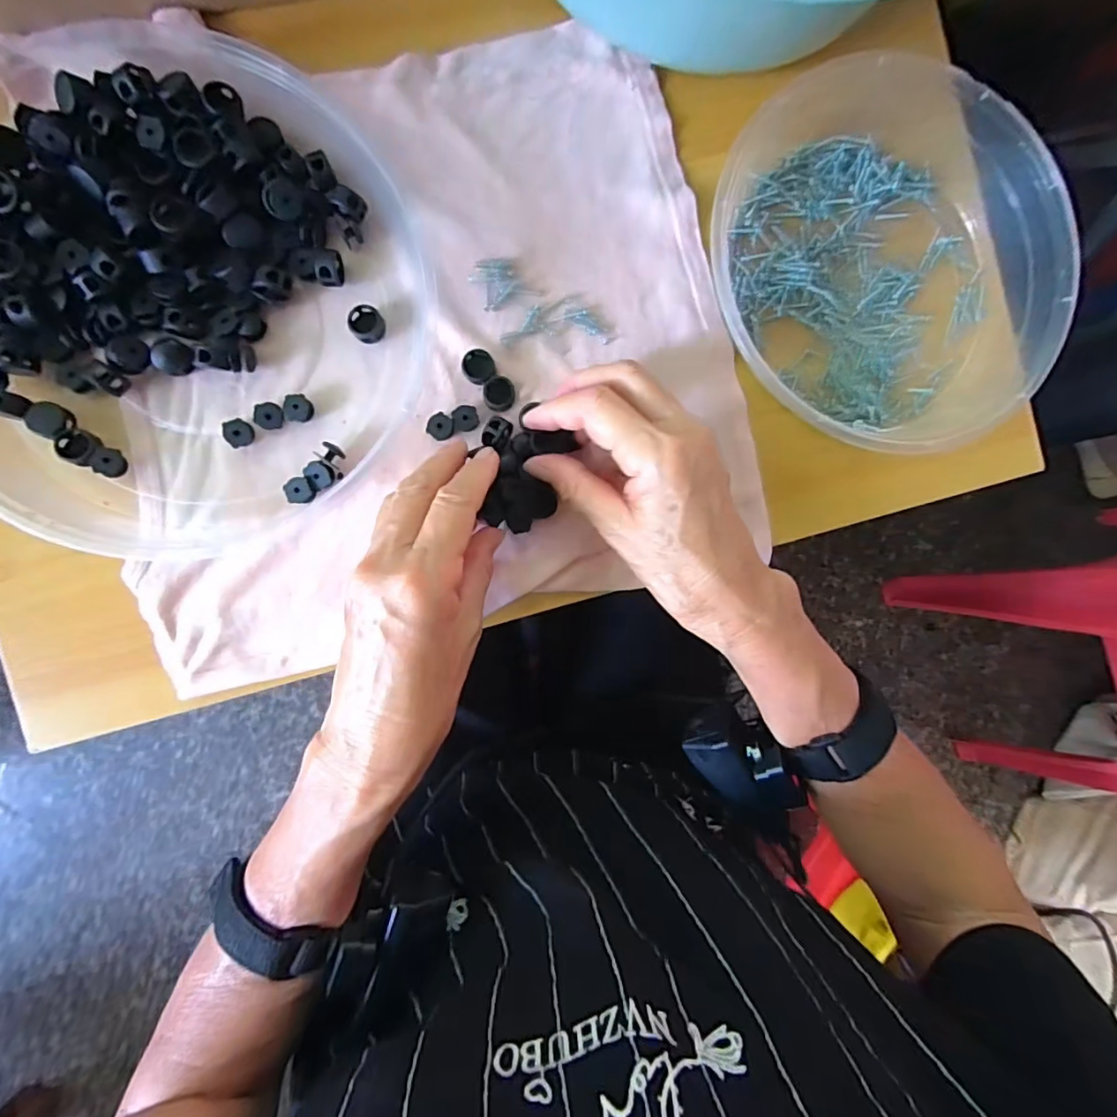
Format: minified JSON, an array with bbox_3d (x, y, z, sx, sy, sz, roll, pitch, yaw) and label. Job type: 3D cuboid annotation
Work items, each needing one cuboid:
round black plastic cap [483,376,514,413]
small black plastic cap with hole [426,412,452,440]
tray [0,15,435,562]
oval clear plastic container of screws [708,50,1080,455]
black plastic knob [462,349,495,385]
[{"bbox_3d":[-0.032,-0.088,0.294,0.016,0.005,0.017,0,90,-8],"label":"round black plastic cap"},{"bbox_3d":[-0.062,-0.069,0.291,0.013,0.009,0.013,0,90,-8],"label":"small black plastic cap with hole"},{"bbox_3d":[-0.181,-0.123,0.262,0.224,0.030,0.234,0,90,-8],"label":"tray"},{"bbox_3d":[0.179,-0.161,0.305,0.197,0.038,0.204,-20,93,-7],"label":"oval clear plastic container of screws"},{"bbox_3d":[-0.043,-0.102,0.293,0.017,0.009,0.016,0,90,-8],"label":"black plastic knob"}]

